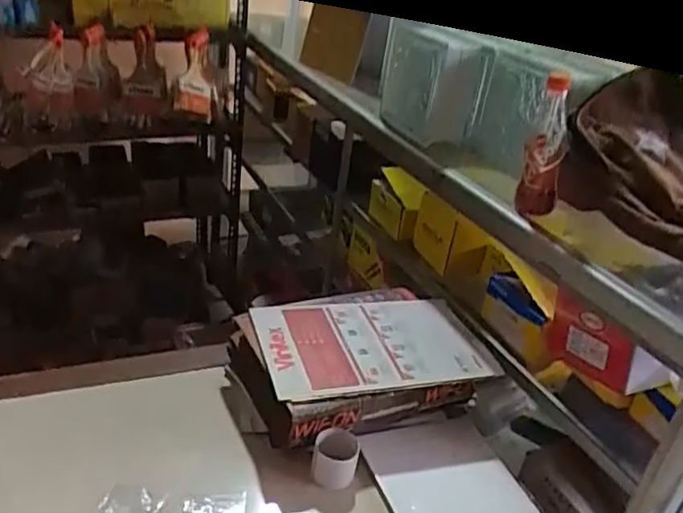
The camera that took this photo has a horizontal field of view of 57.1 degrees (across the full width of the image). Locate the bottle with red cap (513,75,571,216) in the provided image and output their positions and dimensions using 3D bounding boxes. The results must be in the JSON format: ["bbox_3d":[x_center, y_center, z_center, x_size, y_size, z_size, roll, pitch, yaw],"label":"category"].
[{"bbox_3d":[0.290,-0.151,0.879,0.055,0.202,0.061,18,30,17],"label":"bottle with red cap"}]

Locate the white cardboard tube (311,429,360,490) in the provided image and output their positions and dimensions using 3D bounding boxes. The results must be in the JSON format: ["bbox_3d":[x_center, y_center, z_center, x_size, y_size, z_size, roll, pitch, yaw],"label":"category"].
[{"bbox_3d":[-0.009,0.275,0.853,0.059,0.057,0.059,7,29,0],"label":"white cardboard tube"}]

